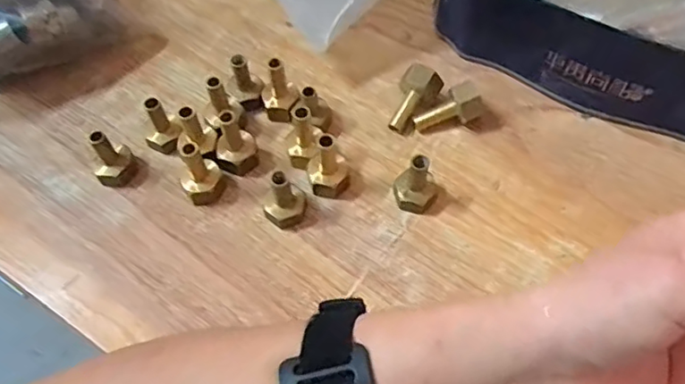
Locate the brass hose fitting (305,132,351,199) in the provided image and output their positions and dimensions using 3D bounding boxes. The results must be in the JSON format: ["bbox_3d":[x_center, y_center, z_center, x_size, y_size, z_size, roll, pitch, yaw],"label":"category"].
[{"bbox_3d":[-0.008,-0.016,0.331,0.023,0.042,0.021,-1,60,1],"label":"brass hose fitting"}]

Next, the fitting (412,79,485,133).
[{"bbox_3d":[0.065,-0.050,0.363,0.043,0.019,0.022,-27,65,4],"label":"fitting"}]

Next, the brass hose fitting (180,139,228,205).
[{"bbox_3d":[-0.082,-0.011,0.335,0.023,0.034,0.024,-1,60,1],"label":"brass hose fitting"}]

